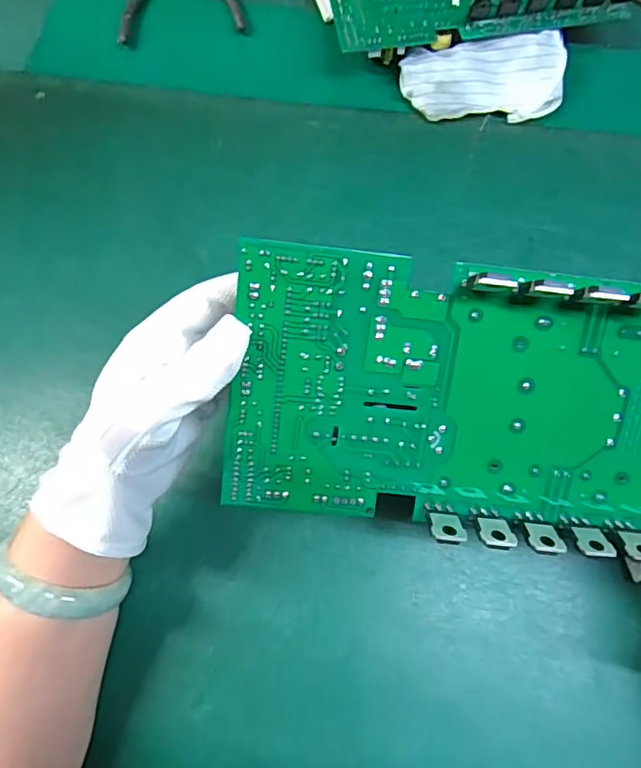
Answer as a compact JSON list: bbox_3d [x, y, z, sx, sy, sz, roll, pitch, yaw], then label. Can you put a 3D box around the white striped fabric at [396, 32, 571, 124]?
[{"bbox_3d":[0.128,-0.238,0.424,0.122,0.028,0.060,-4,73,1],"label":"white striped fabric"}]

